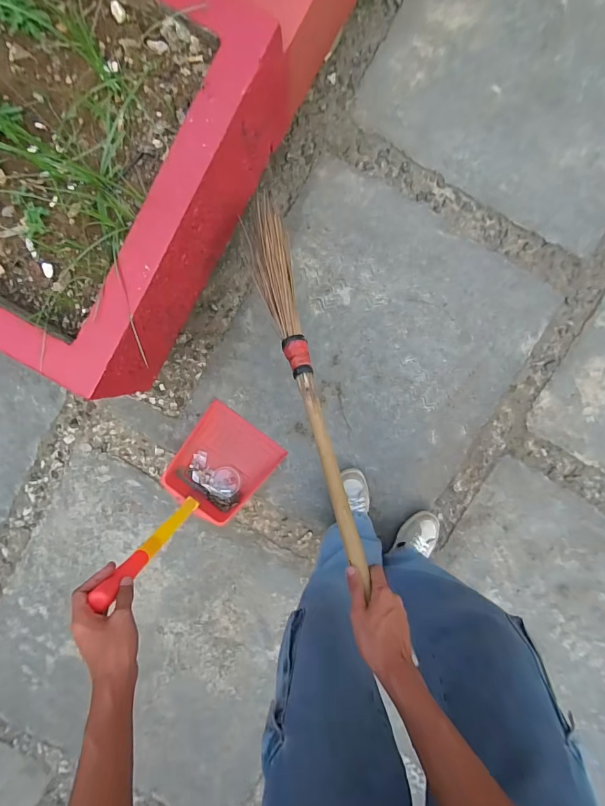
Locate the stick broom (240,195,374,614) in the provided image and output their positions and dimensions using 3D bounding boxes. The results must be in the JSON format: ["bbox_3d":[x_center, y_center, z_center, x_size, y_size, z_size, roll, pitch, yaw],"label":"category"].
[{"bbox_3d":[-0.005,-0.074,0.670,0.075,0.046,0.726,-16,72,4],"label":"stick broom"}]

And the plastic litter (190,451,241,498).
[{"bbox_3d":[-0.268,0.221,1.118,0.165,0.031,0.086,32,96,0],"label":"plastic litter"}]

